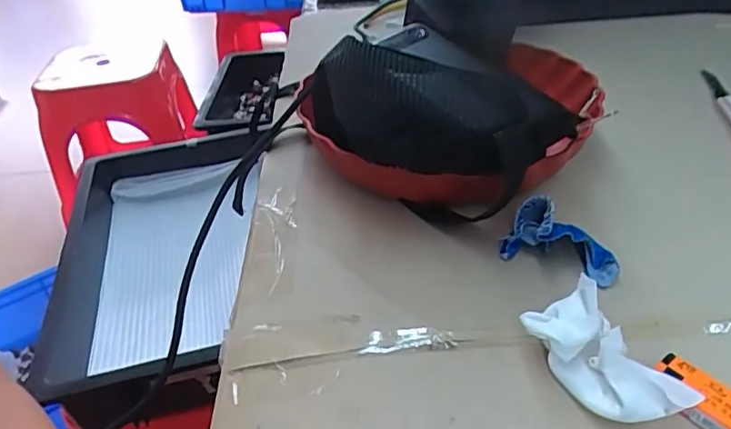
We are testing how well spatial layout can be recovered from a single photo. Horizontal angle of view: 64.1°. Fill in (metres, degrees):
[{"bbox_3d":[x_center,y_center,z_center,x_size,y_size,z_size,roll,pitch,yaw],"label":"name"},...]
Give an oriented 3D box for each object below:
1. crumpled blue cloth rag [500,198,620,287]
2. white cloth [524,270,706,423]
[{"bbox_3d":[0.121,0.014,0.361,0.069,0.036,0.026,19,44,30],"label":"crumpled blue cloth rag"},{"bbox_3d":[0.113,0.071,0.278,0.030,0.047,0.076,-23,40,-21],"label":"white cloth"}]

